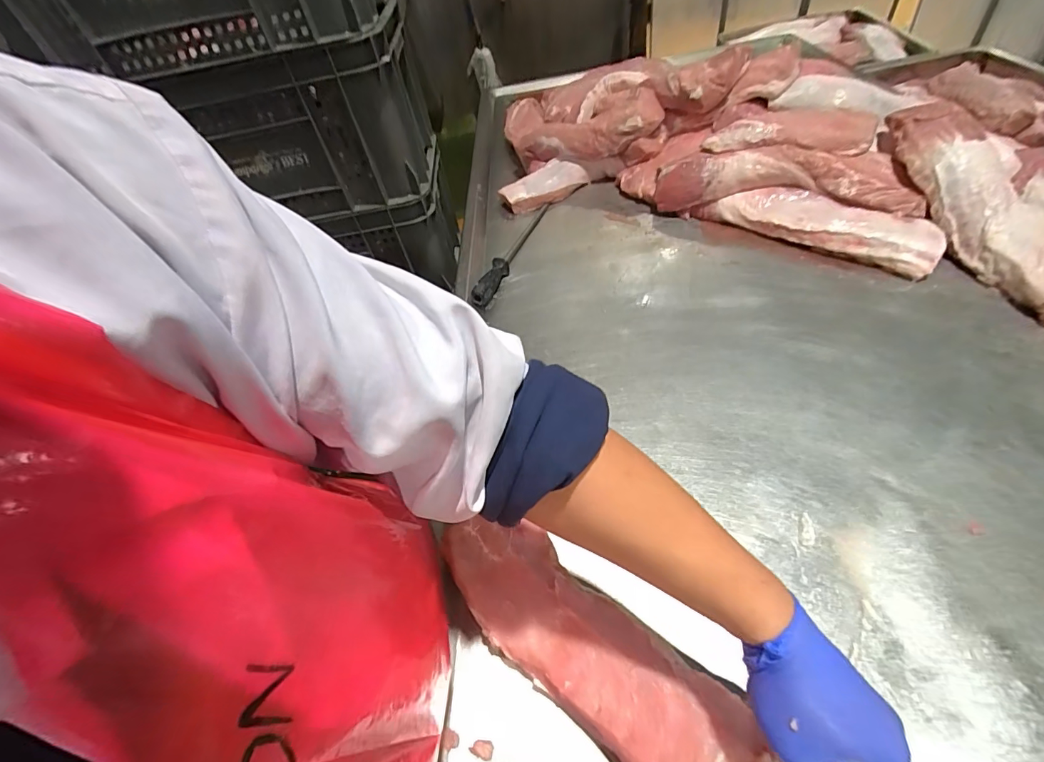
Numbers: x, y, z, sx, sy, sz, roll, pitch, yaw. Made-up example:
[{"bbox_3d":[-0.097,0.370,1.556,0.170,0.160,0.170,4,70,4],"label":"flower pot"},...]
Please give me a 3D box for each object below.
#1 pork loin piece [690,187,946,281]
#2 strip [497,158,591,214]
[{"bbox_3d":[0.553,-0.302,0.877,0.417,0.075,0.098,31,60,34],"label":"pork loin piece"},{"bbox_3d":[0.054,-0.486,1.142,0.211,0.062,0.112,-39,53,-23],"label":"strip"}]

